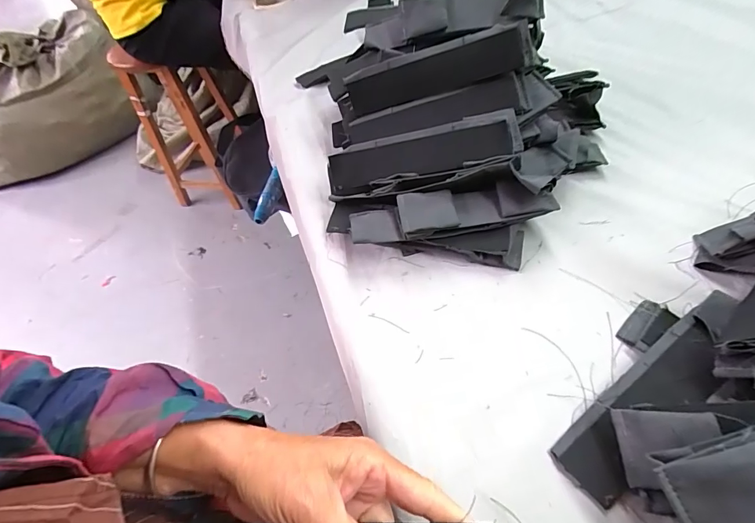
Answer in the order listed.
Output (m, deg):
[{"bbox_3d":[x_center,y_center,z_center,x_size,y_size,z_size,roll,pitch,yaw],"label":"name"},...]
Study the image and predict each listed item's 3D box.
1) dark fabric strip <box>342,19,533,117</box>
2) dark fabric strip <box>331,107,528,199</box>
[{"bbox_3d":[0.061,-0.205,0.432,0.192,0.046,0.017,-11,17,15],"label":"dark fabric strip"},{"bbox_3d":[0.043,-0.105,0.413,0.199,0.025,0.062,-11,75,13],"label":"dark fabric strip"}]

